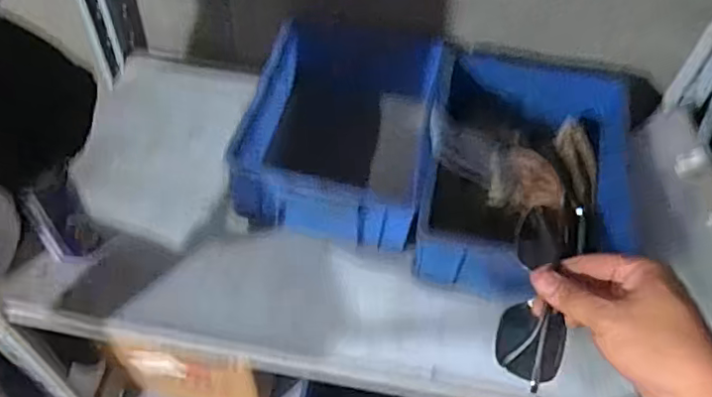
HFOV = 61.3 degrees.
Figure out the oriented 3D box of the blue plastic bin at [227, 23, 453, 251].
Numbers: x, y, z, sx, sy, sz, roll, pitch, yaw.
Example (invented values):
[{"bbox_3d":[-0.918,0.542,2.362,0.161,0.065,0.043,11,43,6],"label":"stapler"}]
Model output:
[{"bbox_3d":[-0.011,-0.111,0.892,0.253,0.148,0.339,12,54,4],"label":"blue plastic bin"}]

